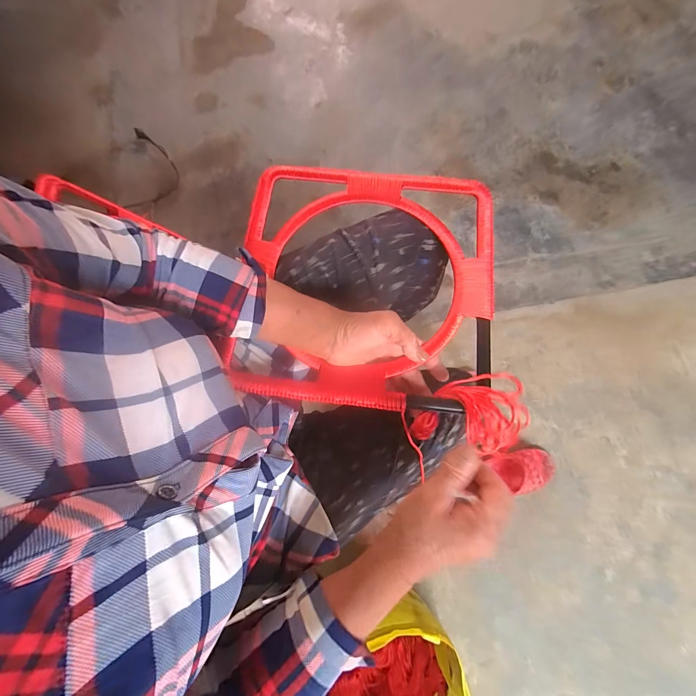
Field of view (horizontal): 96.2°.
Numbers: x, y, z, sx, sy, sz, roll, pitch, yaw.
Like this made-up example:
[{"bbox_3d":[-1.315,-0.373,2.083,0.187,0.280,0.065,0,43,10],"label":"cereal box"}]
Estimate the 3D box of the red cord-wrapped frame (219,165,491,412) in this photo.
[{"bbox_3d":[0.022,-0.091,0.404,0.324,0.018,0.331,7,75,3],"label":"red cord-wrapped frame"}]

